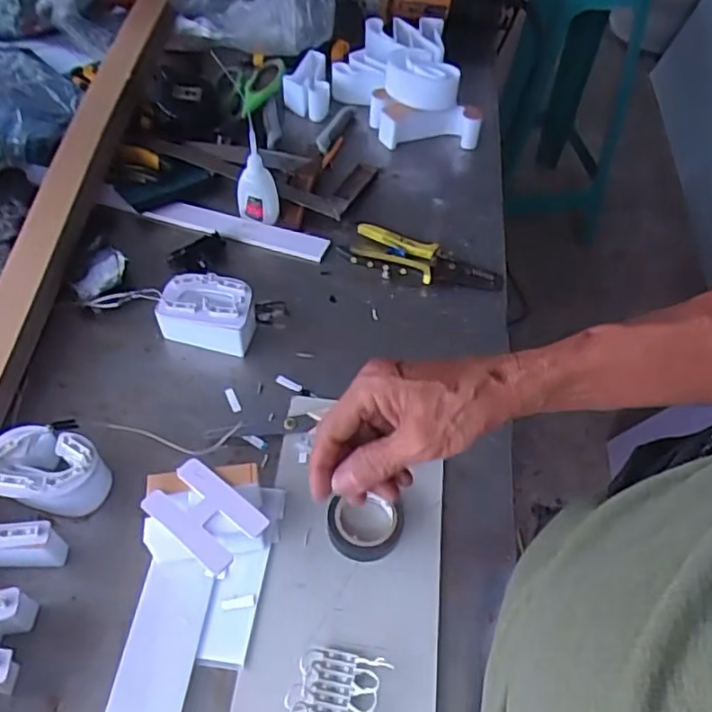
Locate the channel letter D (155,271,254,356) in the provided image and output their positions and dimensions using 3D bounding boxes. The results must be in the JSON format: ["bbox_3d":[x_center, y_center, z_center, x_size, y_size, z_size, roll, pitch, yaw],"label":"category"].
[{"bbox_3d":[-0.139,-0.041,0.609,0.088,0.053,0.053,10,54,6],"label":"channel letter D"}]

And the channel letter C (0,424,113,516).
[{"bbox_3d":[-0.239,0.095,0.507,0.087,0.051,0.058,11,54,6],"label":"channel letter C"}]

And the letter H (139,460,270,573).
[{"bbox_3d":[-0.110,0.115,0.469,0.080,0.010,0.053,34,59,19],"label":"letter H"}]

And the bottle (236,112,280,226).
[{"bbox_3d":[-0.106,-0.191,0.676,0.034,0.102,0.047,-35,62,-24],"label":"bottle"}]

